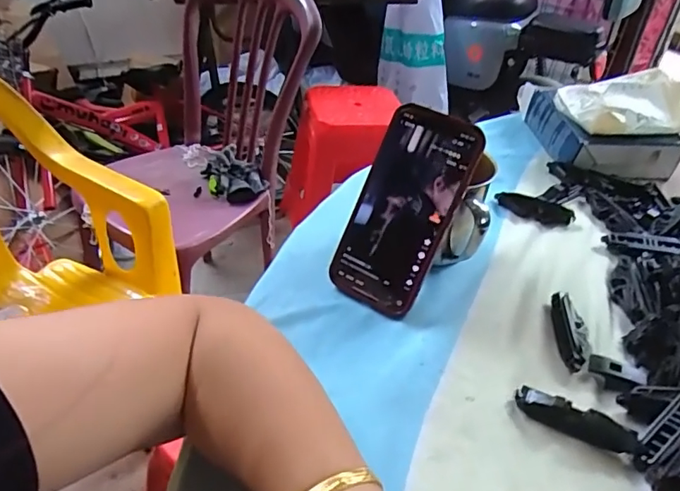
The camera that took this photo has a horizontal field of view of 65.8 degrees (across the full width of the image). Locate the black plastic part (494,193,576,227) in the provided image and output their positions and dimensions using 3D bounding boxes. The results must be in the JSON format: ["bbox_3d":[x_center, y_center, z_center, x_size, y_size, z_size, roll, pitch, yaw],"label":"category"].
[{"bbox_3d":[0.204,-0.037,0.553,0.079,0.018,0.021,17,41,13],"label":"black plastic part"}]

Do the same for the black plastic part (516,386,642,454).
[{"bbox_3d":[0.156,0.116,0.350,0.076,0.021,0.015,21,42,17],"label":"black plastic part"}]

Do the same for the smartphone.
[{"bbox_3d":[0.050,-0.028,0.421,0.077,0.160,0.012,26,9,22],"label":"smartphone"}]

